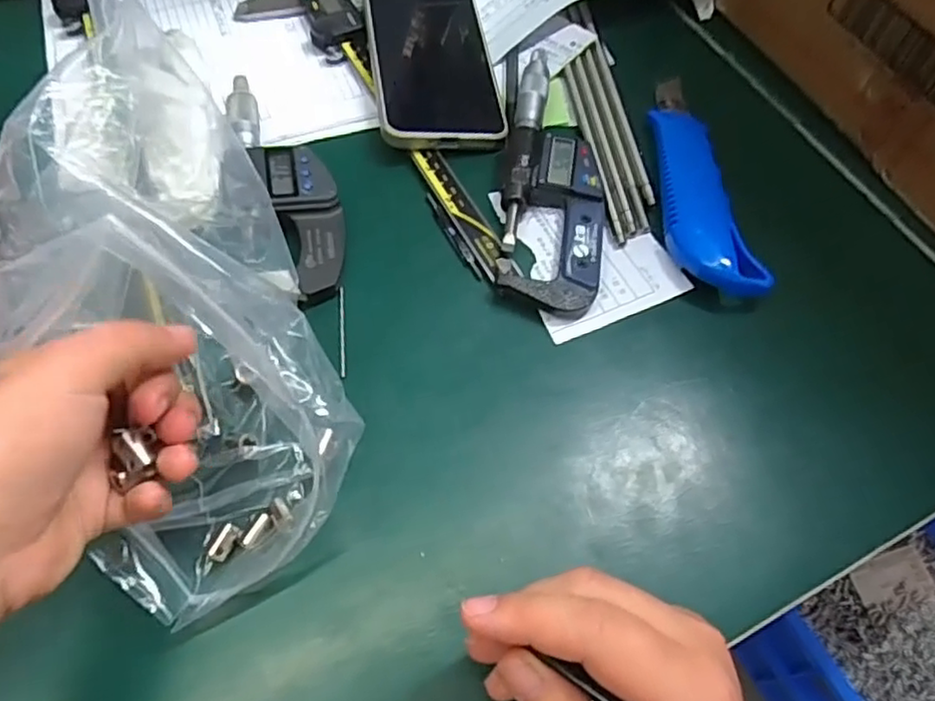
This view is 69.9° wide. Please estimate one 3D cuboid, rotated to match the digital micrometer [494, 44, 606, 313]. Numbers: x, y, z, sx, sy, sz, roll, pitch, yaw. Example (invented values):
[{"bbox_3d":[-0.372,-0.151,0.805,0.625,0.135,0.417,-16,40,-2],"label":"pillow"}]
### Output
[{"bbox_3d":[0.048,-0.097,0.371,0.054,0.017,0.173,6,61,0],"label":"digital micrometer"}]

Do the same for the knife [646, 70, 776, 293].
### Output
[{"bbox_3d":[0.120,-0.094,0.368,0.038,0.022,0.152,-5,61,-6],"label":"knife"}]

